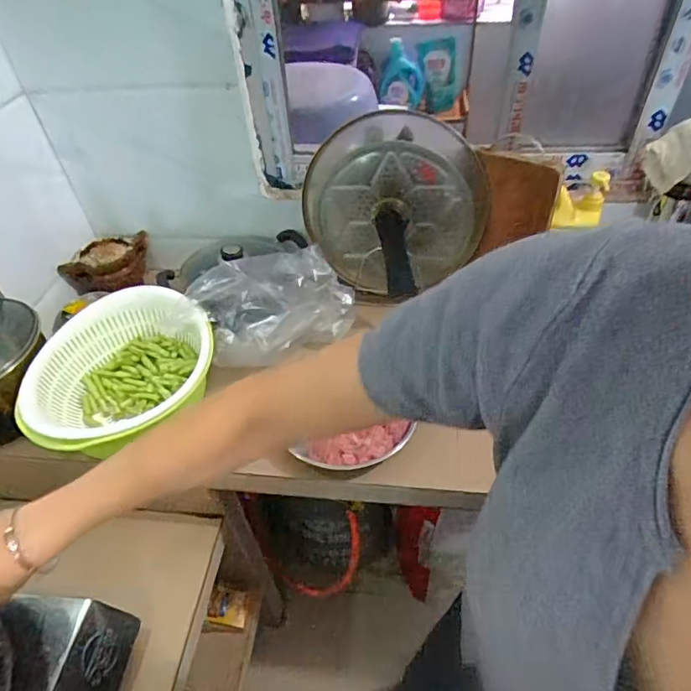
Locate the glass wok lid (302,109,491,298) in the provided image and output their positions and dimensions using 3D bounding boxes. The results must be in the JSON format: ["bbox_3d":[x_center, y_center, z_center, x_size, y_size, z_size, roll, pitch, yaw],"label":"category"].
[{"bbox_3d":[0.090,-0.255,0.902,0.312,0.297,0.092,-6,46,-1],"label":"glass wok lid"}]

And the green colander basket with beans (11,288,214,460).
[{"bbox_3d":[-0.333,0.054,0.755,0.269,0.124,0.256,-34,53,-26],"label":"green colander basket with beans"}]

